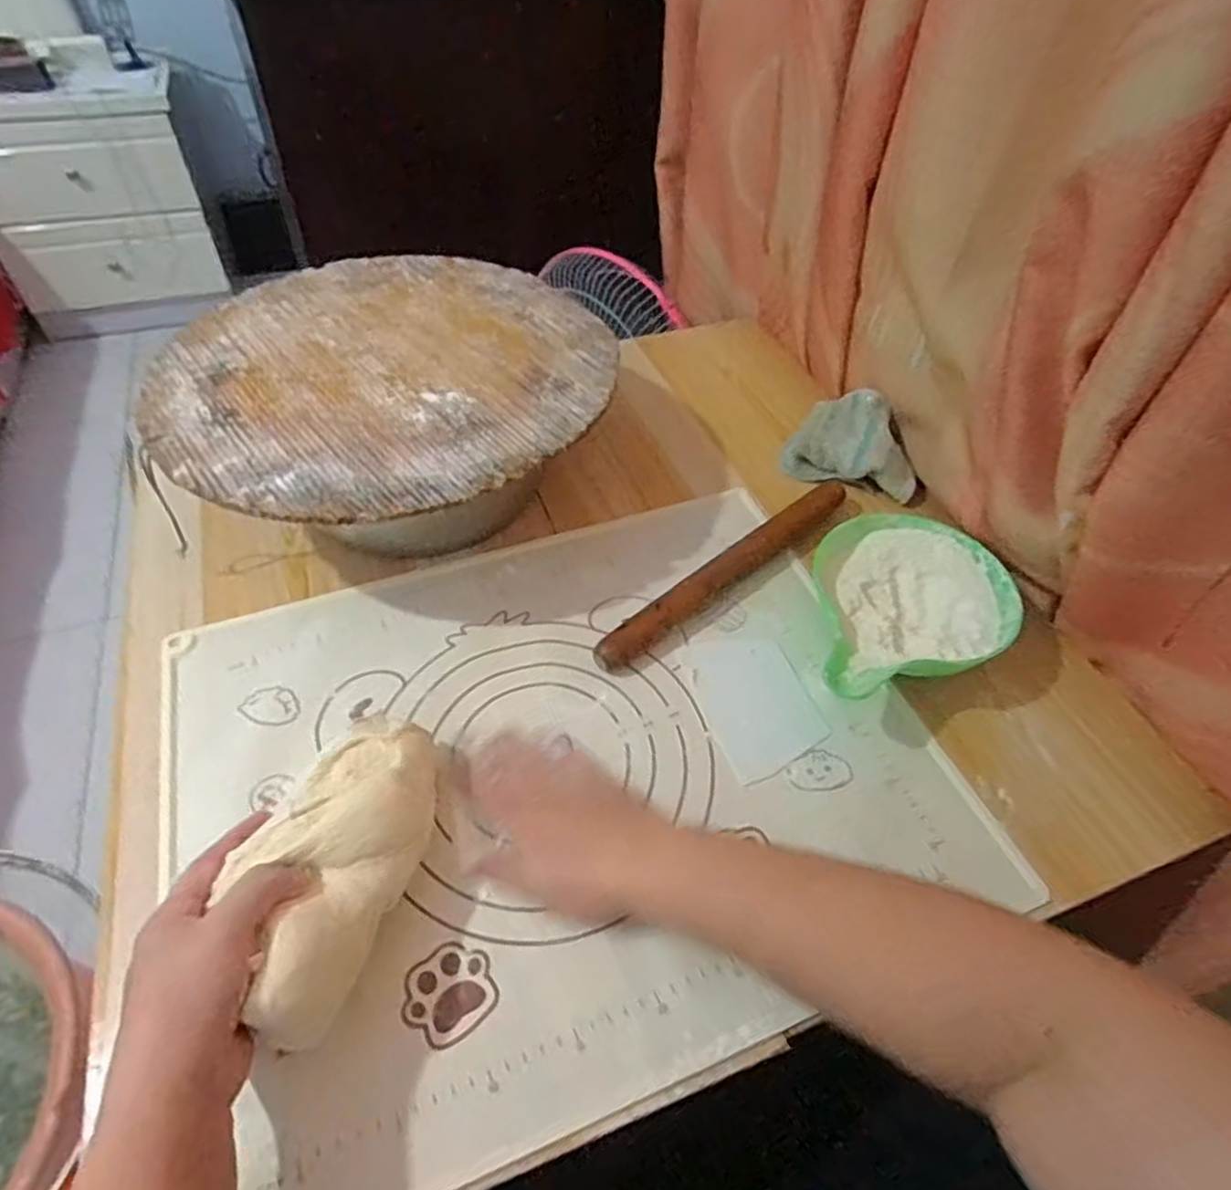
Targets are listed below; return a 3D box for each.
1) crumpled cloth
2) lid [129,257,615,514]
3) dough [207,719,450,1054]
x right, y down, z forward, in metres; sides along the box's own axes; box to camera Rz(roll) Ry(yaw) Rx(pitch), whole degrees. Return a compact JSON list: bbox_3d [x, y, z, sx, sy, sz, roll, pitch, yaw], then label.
[{"bbox_3d":[0.234,-0.150,0.690,0.123,0.054,0.091,18,51,13],"label":"crumpled cloth"},{"bbox_3d":[-0.181,-0.188,0.579,0.344,0.007,0.351,1,49,-1],"label":"lid"},{"bbox_3d":[-0.152,0.143,0.395,0.079,0.054,0.181,7,39,2],"label":"dough"}]

